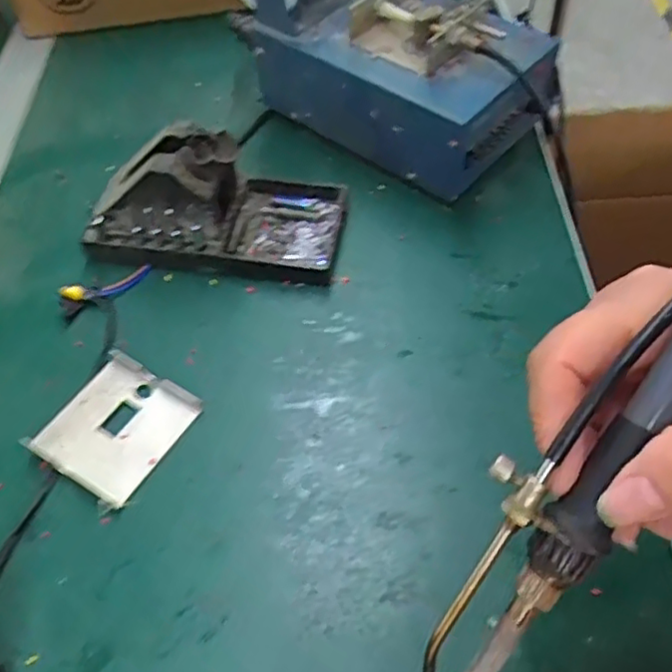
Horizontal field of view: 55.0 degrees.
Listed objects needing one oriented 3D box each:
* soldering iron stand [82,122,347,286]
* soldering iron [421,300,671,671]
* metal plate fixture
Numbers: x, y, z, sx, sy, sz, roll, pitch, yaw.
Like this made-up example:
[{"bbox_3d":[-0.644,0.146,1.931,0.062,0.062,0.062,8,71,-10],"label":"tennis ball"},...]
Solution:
[{"bbox_3d":[-0.078,-0.090,0.408,0.159,0.070,0.078,5,56,9],"label":"soldering iron stand"},{"bbox_3d":[0.080,0.028,0.194,0.033,0.017,0.208,34,96,25],"label":"soldering iron"},{"bbox_3d":[-0.119,0.048,0.351,0.063,0.013,0.071,25,61,20],"label":"metal plate fixture"}]

